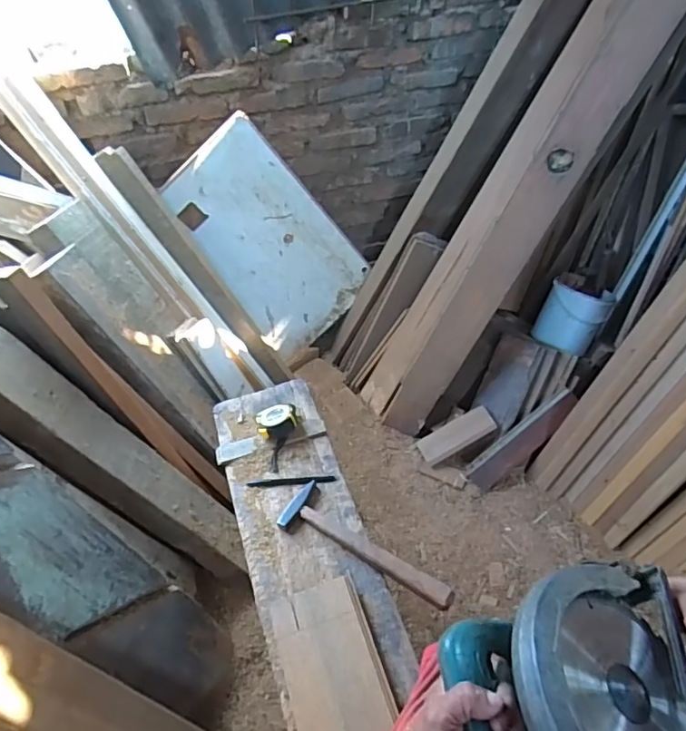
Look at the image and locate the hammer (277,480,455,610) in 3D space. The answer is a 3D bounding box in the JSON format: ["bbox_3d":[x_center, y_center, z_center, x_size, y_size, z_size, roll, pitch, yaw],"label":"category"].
[{"bbox_3d":[0.026,0.274,0.802,0.286,0.048,0.090,31,54,26],"label":"hammer"}]

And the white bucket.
[{"bbox_3d":[0.681,-0.139,1.593,0.195,0.215,0.170,-19,44,-40],"label":"white bucket"}]

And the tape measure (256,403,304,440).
[{"bbox_3d":[-0.115,0.096,0.959,0.078,0.045,0.074,-9,48,-8],"label":"tape measure"}]

